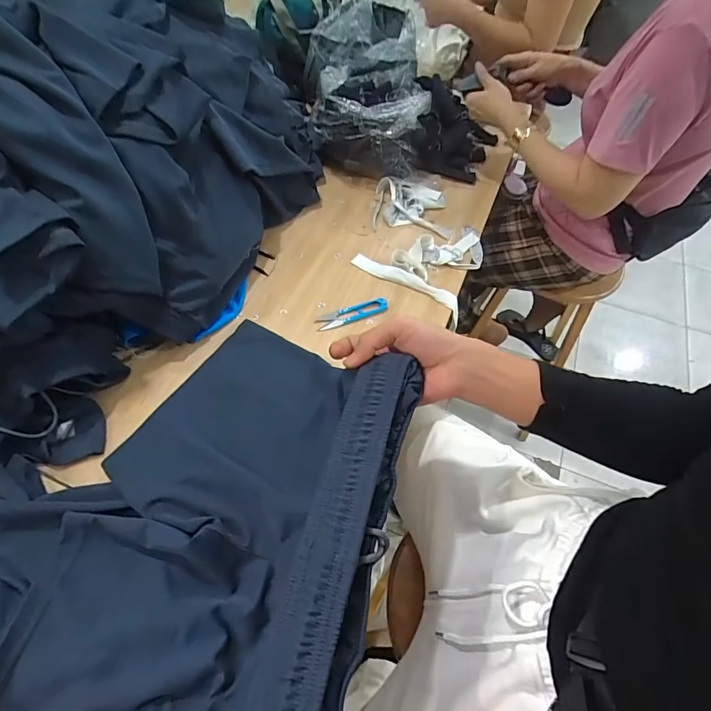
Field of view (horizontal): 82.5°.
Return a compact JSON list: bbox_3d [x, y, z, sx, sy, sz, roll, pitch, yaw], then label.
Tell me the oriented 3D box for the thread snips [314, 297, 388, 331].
[{"bbox_3d":[-0.006,-0.070,0.651,0.120,0.011,0.030,-16,58,-12],"label":"thread snips"}]

